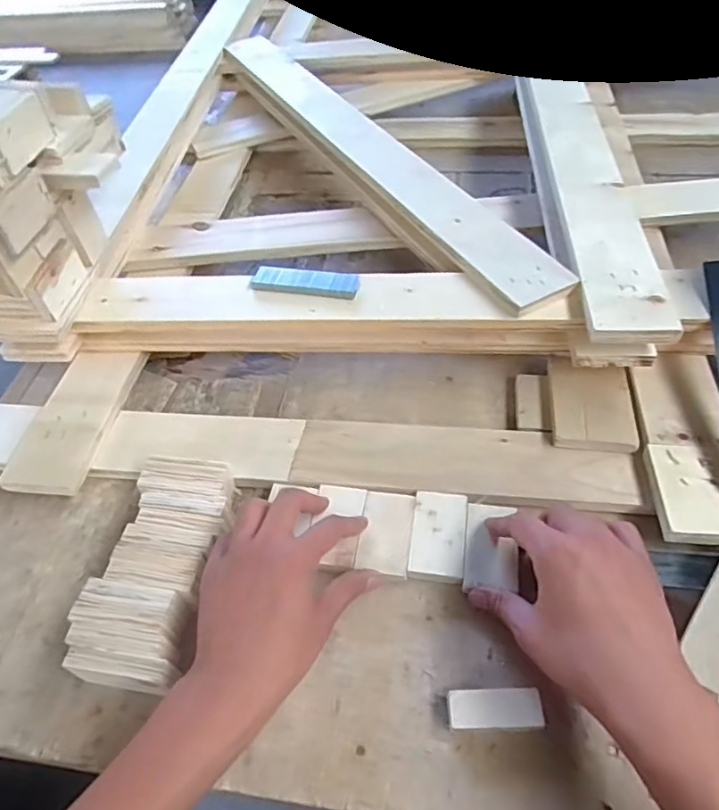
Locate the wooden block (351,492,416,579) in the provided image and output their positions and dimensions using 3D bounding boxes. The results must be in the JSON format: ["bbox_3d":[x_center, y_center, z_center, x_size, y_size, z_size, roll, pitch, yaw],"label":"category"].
[{"bbox_3d":[0.022,0.107,0.470,0.041,0.017,0.069,4,50,10],"label":"wooden block"}]

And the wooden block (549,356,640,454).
[{"bbox_3d":[0.213,-0.005,0.526,0.071,0.009,0.108,5,50,11],"label":"wooden block"}]

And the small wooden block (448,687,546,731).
[{"bbox_3d":[0.089,0.201,0.376,0.059,0.020,0.024,-3,49,4],"label":"small wooden block"}]

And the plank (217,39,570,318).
[{"bbox_3d":[-0.013,-0.352,0.751,0.067,0.032,0.771,-25,53,-14],"label":"plank"}]

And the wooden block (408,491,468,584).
[{"bbox_3d":[0.064,0.106,0.463,0.042,0.017,0.071,4,50,10],"label":"wooden block"}]

